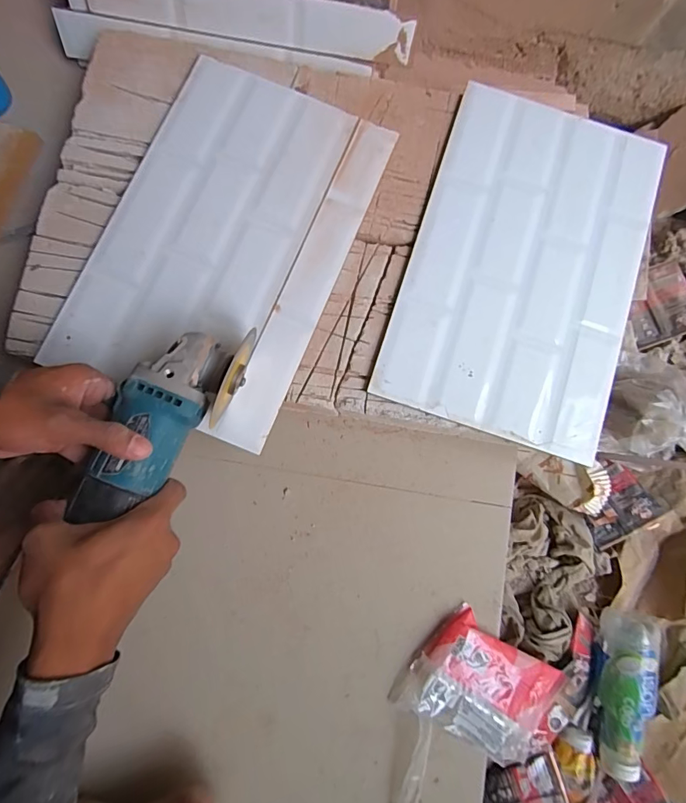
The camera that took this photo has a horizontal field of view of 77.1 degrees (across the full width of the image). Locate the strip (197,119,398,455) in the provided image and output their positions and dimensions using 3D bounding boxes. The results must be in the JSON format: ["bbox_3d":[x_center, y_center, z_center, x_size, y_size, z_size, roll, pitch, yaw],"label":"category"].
[{"bbox_3d":[-0.036,-0.131,0.466,0.053,0.006,0.386,24,83,-4],"label":"strip"}]

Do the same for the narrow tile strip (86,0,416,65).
[{"bbox_3d":[-0.110,-0.459,0.510,0.384,0.051,0.013,7,47,-2],"label":"narrow tile strip"}]

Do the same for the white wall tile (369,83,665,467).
[{"bbox_3d":[0.205,-0.149,0.482,0.246,0.007,0.384,17,83,0],"label":"white wall tile"}]

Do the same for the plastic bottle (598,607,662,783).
[{"bbox_3d":[0.339,0.354,0.517,0.052,0.051,0.189,10,81,-2],"label":"plastic bottle"}]

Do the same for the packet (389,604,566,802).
[{"bbox_3d":[0.131,0.366,0.481,0.157,0.026,0.221,36,81,2],"label":"packet"}]

